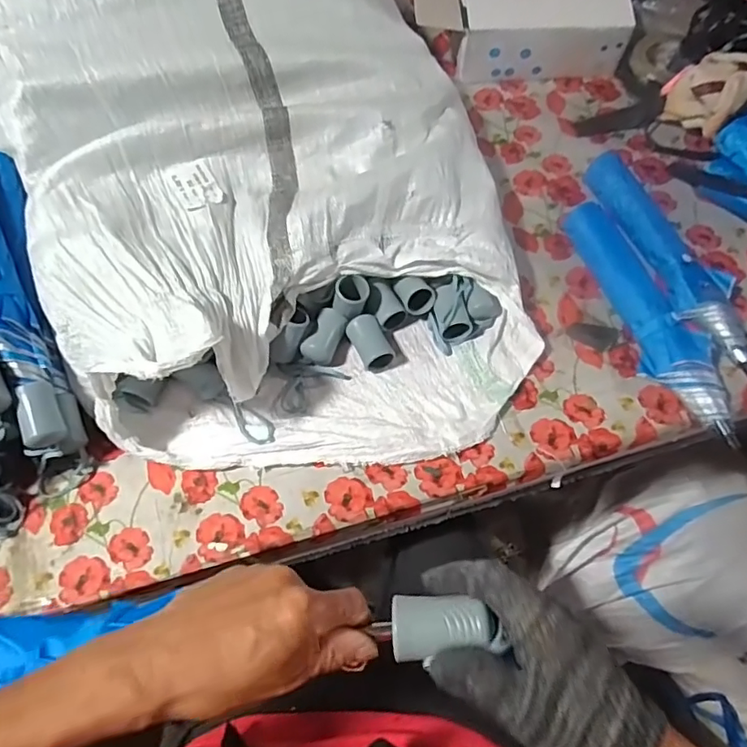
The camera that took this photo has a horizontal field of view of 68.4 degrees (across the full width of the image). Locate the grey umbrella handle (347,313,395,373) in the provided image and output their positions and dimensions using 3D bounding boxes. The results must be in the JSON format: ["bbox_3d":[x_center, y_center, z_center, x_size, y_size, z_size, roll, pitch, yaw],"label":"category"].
[{"bbox_3d":[-0.003,-0.035,0.629,0.038,0.029,0.064,-25,68,-12],"label":"grey umbrella handle"}]

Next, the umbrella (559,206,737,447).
[{"bbox_3d":[0.327,-0.068,0.646,0.071,0.047,0.314,-17,67,-9],"label":"umbrella"}]

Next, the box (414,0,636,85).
[{"bbox_3d":[0.216,-0.510,0.823,0.311,0.100,0.103,5,65,1],"label":"box"}]

